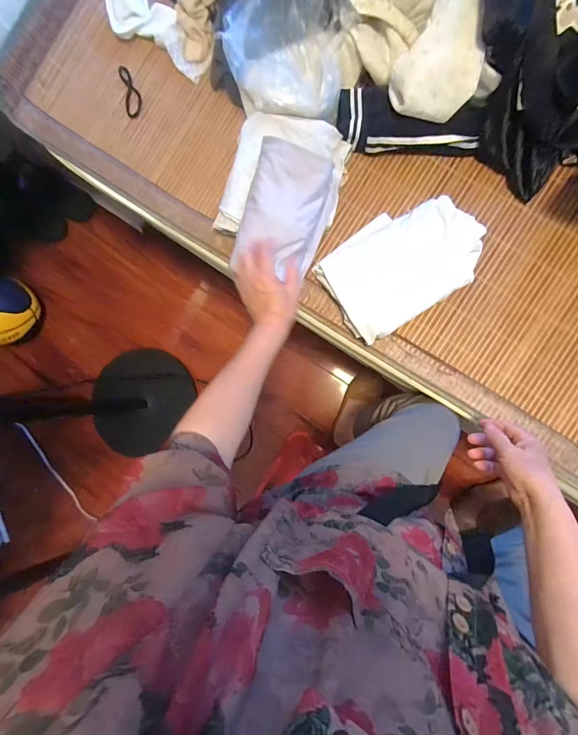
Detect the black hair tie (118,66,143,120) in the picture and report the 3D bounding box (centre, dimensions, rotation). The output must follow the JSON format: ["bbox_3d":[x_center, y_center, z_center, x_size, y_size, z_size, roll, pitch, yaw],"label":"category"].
[{"bbox_3d":[-0.299,-0.524,0.663,0.034,0.010,0.092,-8,87,6],"label":"black hair tie"}]

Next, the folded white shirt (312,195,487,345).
[{"bbox_3d":[0.182,-0.170,0.574,0.243,0.054,0.172,-33,85,4],"label":"folded white shirt"}]

